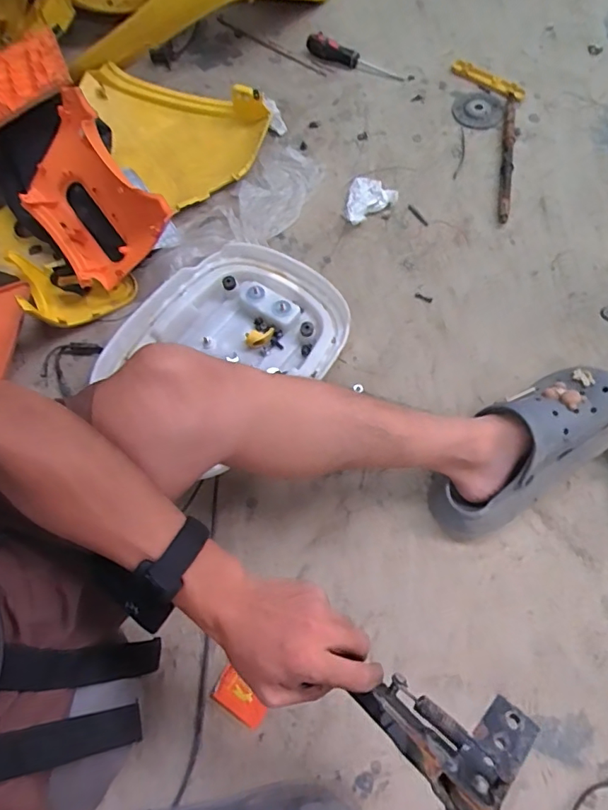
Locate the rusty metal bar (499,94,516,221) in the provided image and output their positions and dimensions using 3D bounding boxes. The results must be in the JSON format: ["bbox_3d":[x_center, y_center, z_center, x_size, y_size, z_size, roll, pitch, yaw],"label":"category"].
[{"bbox_3d":[0.344,-0.419,0.848,0.020,0.012,0.271,8,69,6],"label":"rusty metal bar"}]

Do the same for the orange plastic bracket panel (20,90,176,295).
[{"bbox_3d":[-0.312,-0.298,0.724,0.176,0.052,0.237,-39,87,28],"label":"orange plastic bracket panel"}]

